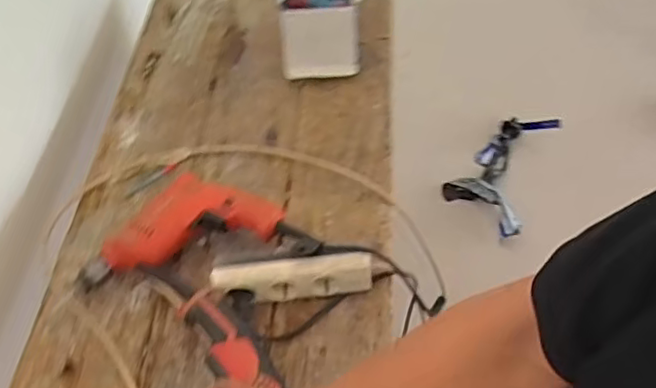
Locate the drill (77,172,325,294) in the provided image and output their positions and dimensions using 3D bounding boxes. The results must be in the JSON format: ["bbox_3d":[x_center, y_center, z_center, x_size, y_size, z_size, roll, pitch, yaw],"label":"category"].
[{"bbox_3d":[-0.166,0.043,0.822,0.283,0.068,0.139,-5,51,-4],"label":"drill"}]

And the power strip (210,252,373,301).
[{"bbox_3d":[-0.042,0.104,0.775,0.187,0.066,0.028,-6,51,-4],"label":"power strip"}]

